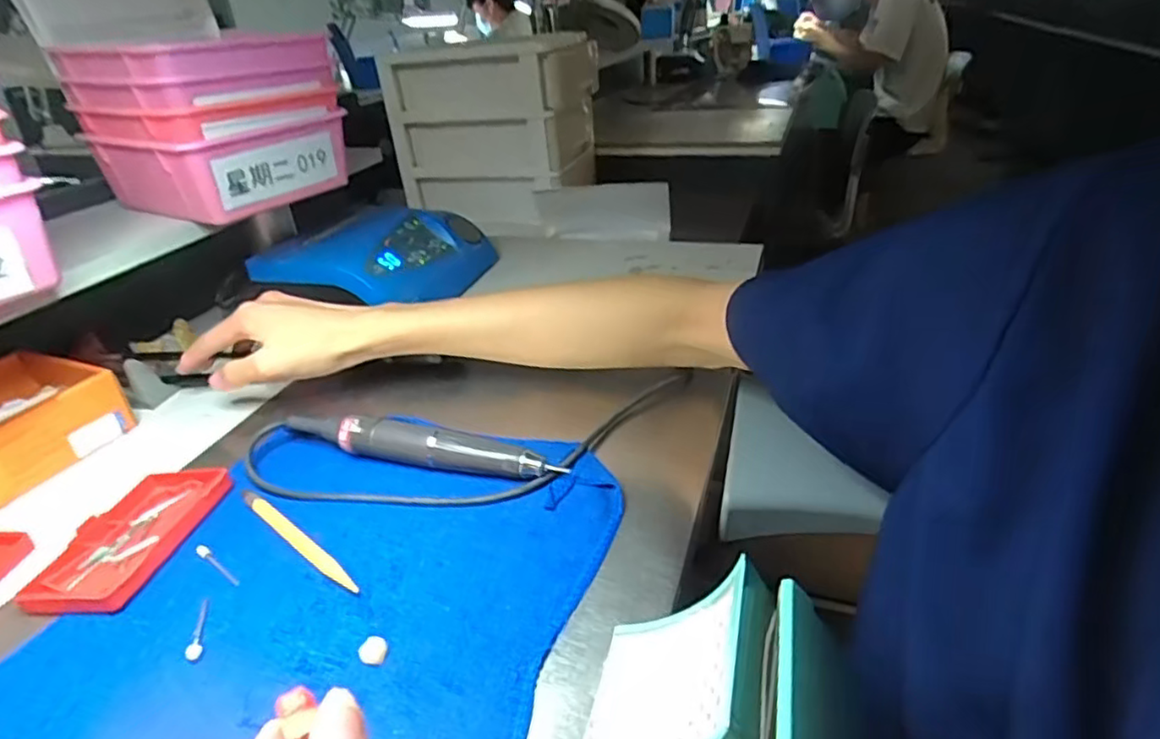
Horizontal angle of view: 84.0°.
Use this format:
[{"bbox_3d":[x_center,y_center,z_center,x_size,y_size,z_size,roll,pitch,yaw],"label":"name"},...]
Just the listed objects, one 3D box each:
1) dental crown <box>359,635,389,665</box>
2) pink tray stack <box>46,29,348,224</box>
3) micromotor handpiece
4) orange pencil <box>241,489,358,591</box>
[{"bbox_3d":[-0.100,0.136,0.312,0.011,0.007,0.011,3,31,12],"label":"dental crown"},{"bbox_3d":[-0.305,-0.208,0.543,0.141,0.118,0.143,14,35,30],"label":"pink tray stack"},{"bbox_3d":[-0.109,0.051,0.437,0.197,0.032,0.023,5,32,15],"label":"micromotor handpiece"},{"bbox_3d":[-0.170,0.099,0.383,0.130,0.004,0.009,22,39,36],"label":"orange pencil"}]

